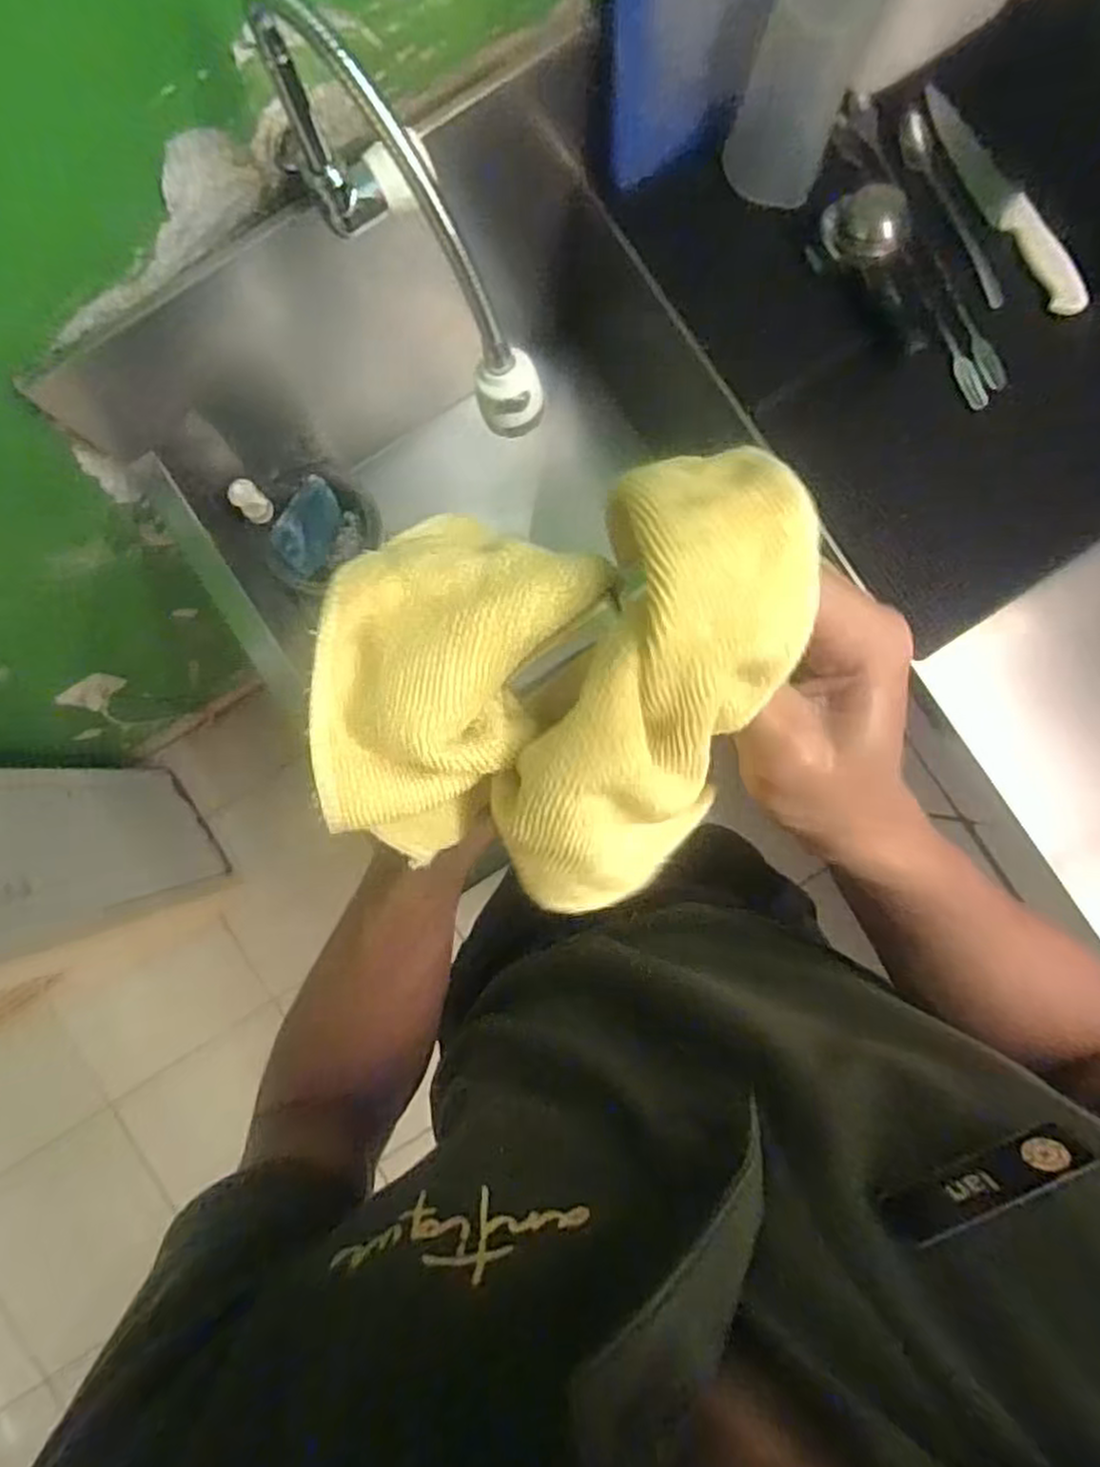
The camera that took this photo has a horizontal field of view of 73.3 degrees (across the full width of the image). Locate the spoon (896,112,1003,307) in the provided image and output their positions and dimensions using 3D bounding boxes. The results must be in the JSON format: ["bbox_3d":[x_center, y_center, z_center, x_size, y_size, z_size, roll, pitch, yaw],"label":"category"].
[{"bbox_3d":[0.390,-0.512,0.725,0.035,0.015,0.202,-24,88,-1],"label":"spoon"}]

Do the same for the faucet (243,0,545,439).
[{"bbox_3d":[-0.084,-0.319,0.472,0.043,0.199,0.211,-40,88,-2],"label":"faucet"}]

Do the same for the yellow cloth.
[{"bbox_3d":[0.005,-0.010,0.236,0.150,0.085,0.127,-13,88,-1],"label":"yellow cloth"}]

